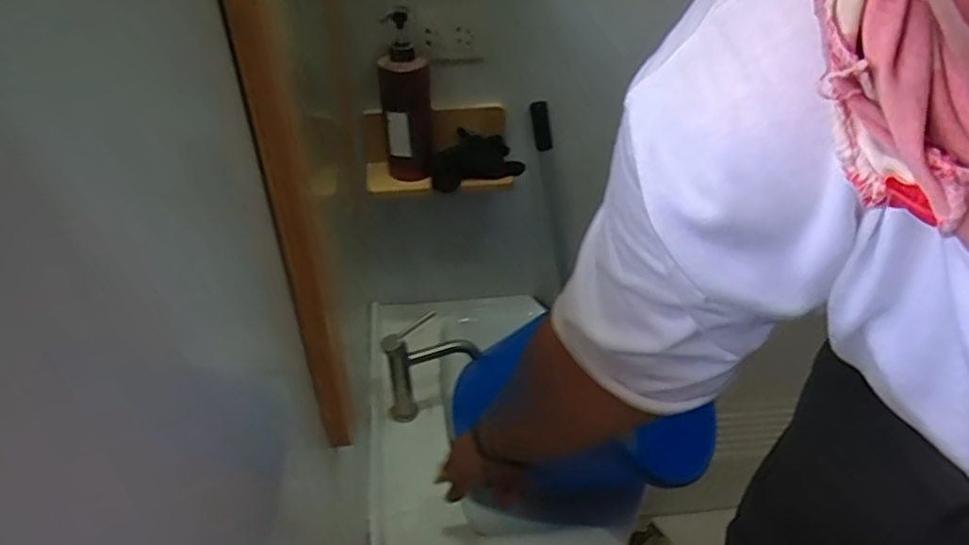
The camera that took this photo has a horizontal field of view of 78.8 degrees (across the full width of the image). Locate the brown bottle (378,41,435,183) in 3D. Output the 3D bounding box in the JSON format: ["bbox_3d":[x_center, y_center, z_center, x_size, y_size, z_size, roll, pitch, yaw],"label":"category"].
[{"bbox_3d":[-0.111,-0.225,0.865,0.068,0.210,0.069,-2,37,-4],"label":"brown bottle"}]

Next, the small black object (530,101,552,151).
[{"bbox_3d":[0.093,-0.238,0.962,0.030,0.079,0.007,-16,25,-10],"label":"small black object"}]

